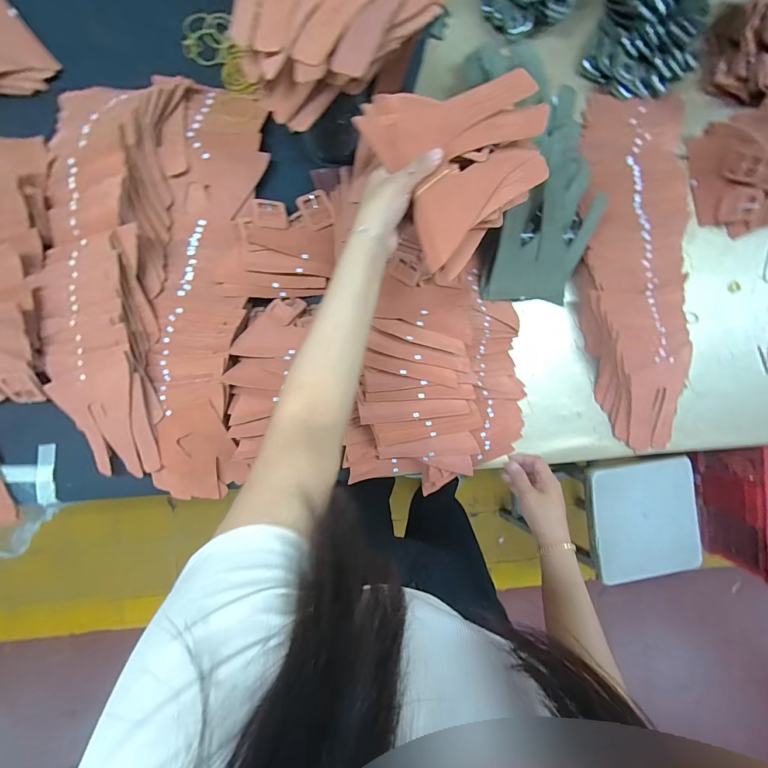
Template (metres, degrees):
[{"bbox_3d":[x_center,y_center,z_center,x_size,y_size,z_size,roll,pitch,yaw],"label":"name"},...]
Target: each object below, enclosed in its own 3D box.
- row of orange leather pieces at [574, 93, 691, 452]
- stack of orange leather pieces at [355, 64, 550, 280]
[{"bbox_3d":[0.444,-0.184,0.603,0.212,0.050,0.598,-9,94,-5],"label":"row of orange leather pieces"},{"bbox_3d":[0.092,-0.243,0.386,0.176,0.052,0.188,-29,95,-3],"label":"stack of orange leather pieces"}]

